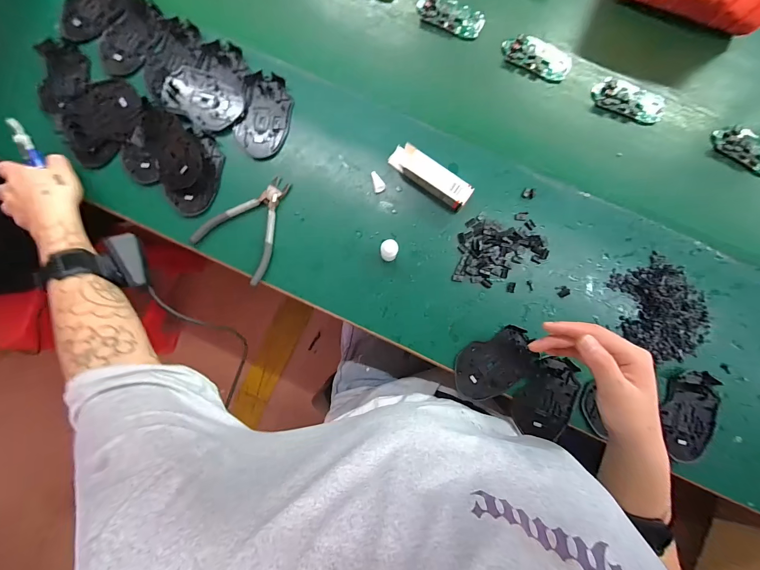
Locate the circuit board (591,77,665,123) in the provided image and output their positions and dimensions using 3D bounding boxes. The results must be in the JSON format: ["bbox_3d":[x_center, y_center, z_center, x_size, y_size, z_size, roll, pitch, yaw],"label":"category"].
[{"bbox_3d":[0.356,-0.263,0.457,0.101,0.019,0.042,22,86,1],"label":"circuit board"}]

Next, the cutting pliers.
[{"bbox_3d":[-0.173,-0.086,0.444,0.109,0.010,0.140,38,86,2],"label":"cutting pliers"}]

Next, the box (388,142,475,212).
[{"bbox_3d":[0.068,-0.148,0.435,0.117,0.032,0.032,38,86,2],"label":"box"}]

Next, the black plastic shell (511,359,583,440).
[{"bbox_3d":[0.223,0.149,0.427,0.073,0.009,0.106,21,86,1],"label":"black plastic shell"}]

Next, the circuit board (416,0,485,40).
[{"bbox_3d":[0.103,-0.394,0.471,0.099,0.013,0.040,21,86,1],"label":"circuit board"}]

